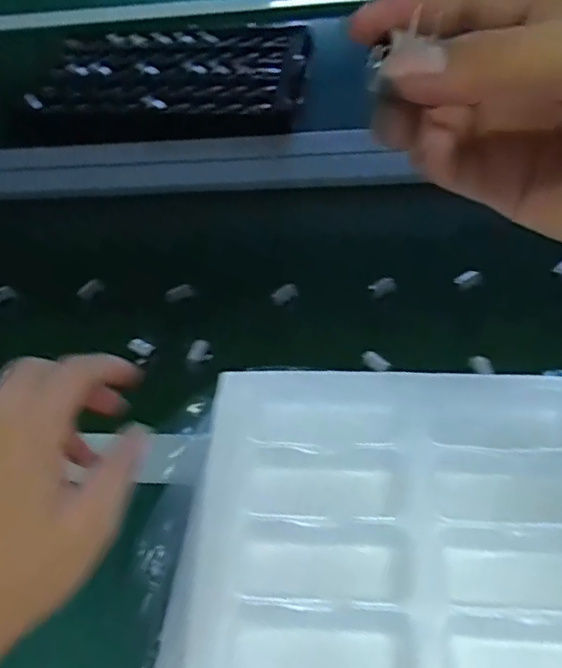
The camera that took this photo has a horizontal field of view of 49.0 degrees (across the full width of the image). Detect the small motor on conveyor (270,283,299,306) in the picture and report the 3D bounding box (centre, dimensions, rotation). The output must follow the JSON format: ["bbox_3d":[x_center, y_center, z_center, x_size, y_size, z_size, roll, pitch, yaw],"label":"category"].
[{"bbox_3d":[0.004,-0.036,0.564,0.025,0.011,0.014,-38,60,-20],"label":"small motor on conveyor"}]

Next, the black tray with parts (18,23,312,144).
[{"bbox_3d":[-0.165,-0.330,0.796,0.373,0.047,0.246,0,54,6],"label":"black tray with parts"}]

